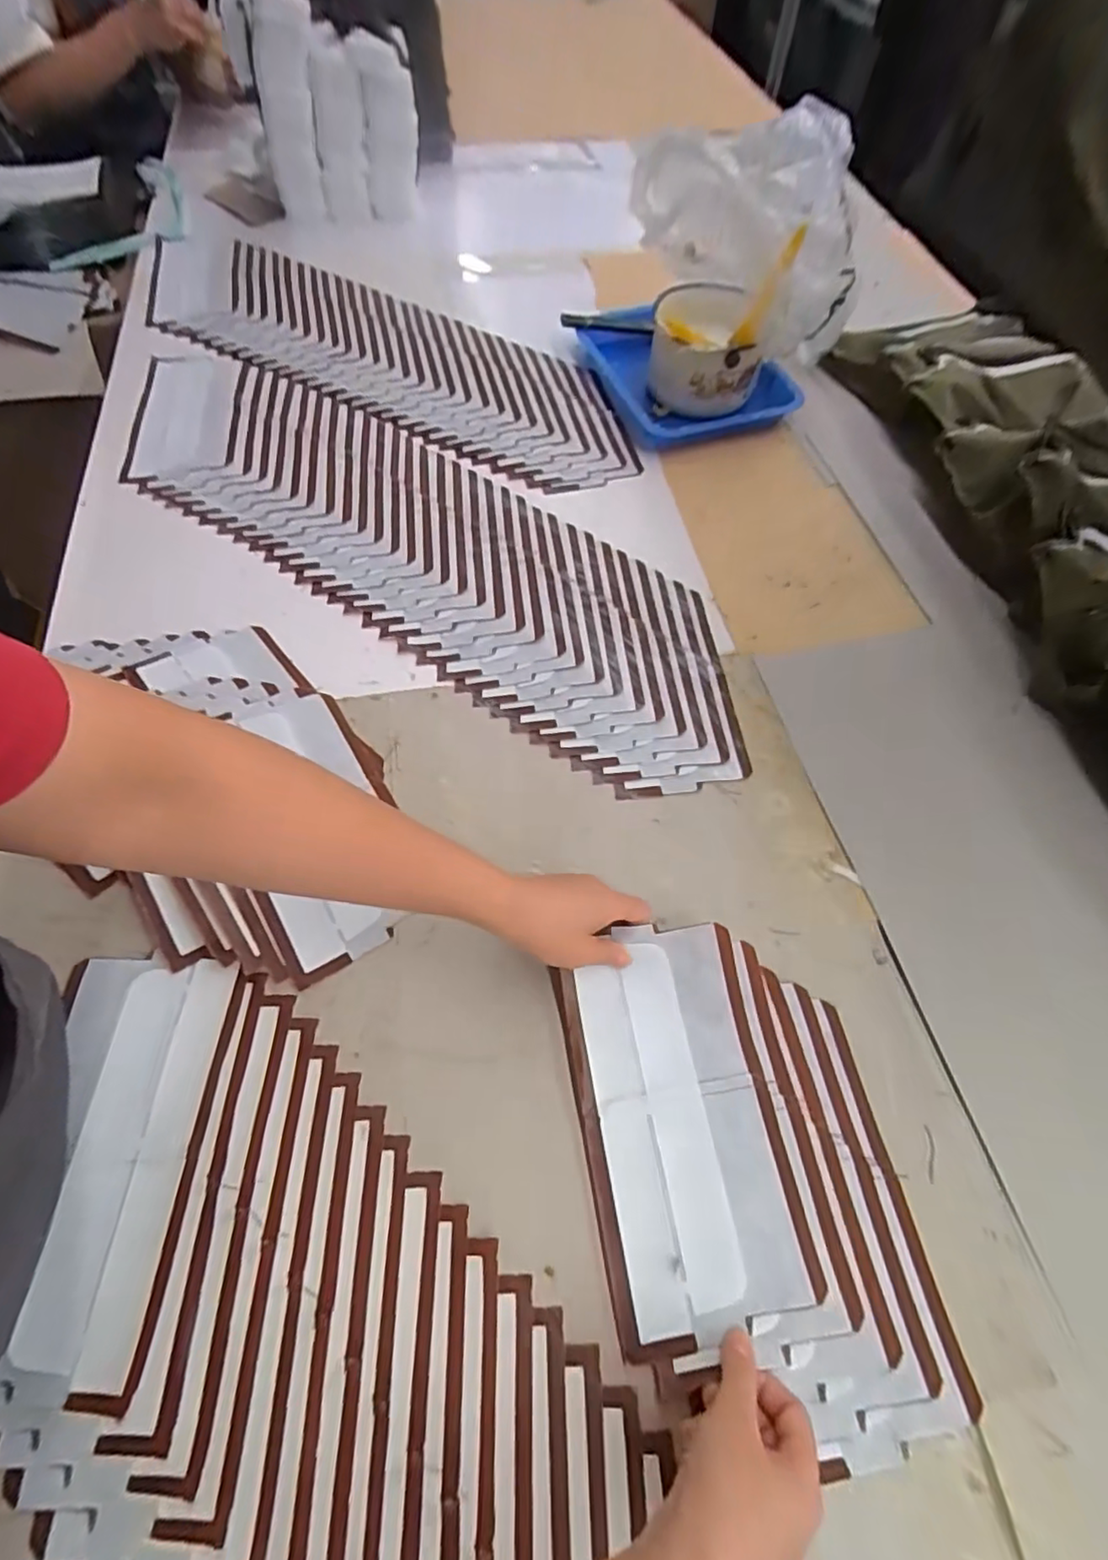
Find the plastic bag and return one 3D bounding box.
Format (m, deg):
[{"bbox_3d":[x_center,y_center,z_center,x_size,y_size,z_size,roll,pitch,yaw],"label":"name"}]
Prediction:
[{"bbox_3d":[0.206,-0.578,0.640,0.257,0.192,0.199,25,64,11],"label":"plastic bag"}]

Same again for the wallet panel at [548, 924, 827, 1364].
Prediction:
[{"bbox_3d":[0.081,0.220,0.395,0.125,0.034,0.225,-10,63,-7],"label":"wallet panel"}]

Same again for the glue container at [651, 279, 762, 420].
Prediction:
[{"bbox_3d":[0.179,-0.515,0.735,0.131,0.104,0.143,7,62,2],"label":"glue container"}]

